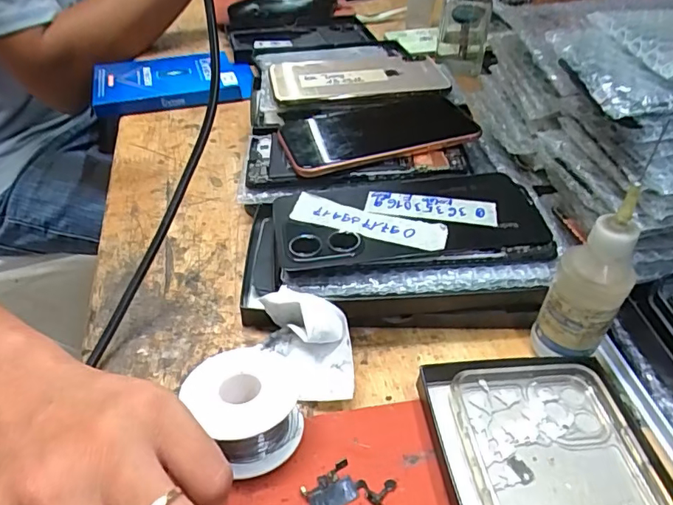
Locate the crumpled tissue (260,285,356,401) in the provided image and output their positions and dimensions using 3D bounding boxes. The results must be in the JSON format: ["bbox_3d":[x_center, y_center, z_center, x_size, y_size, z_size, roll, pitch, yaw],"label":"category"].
[{"bbox_3d":[-0.016,0.049,0.271,0.043,0.036,0.057,-5,43,-5],"label":"crumpled tissue"}]

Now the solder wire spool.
[{"bbox_3d":[-0.040,0.072,0.244,0.051,0.032,0.053,0,43,0],"label":"solder wire spool"}]

